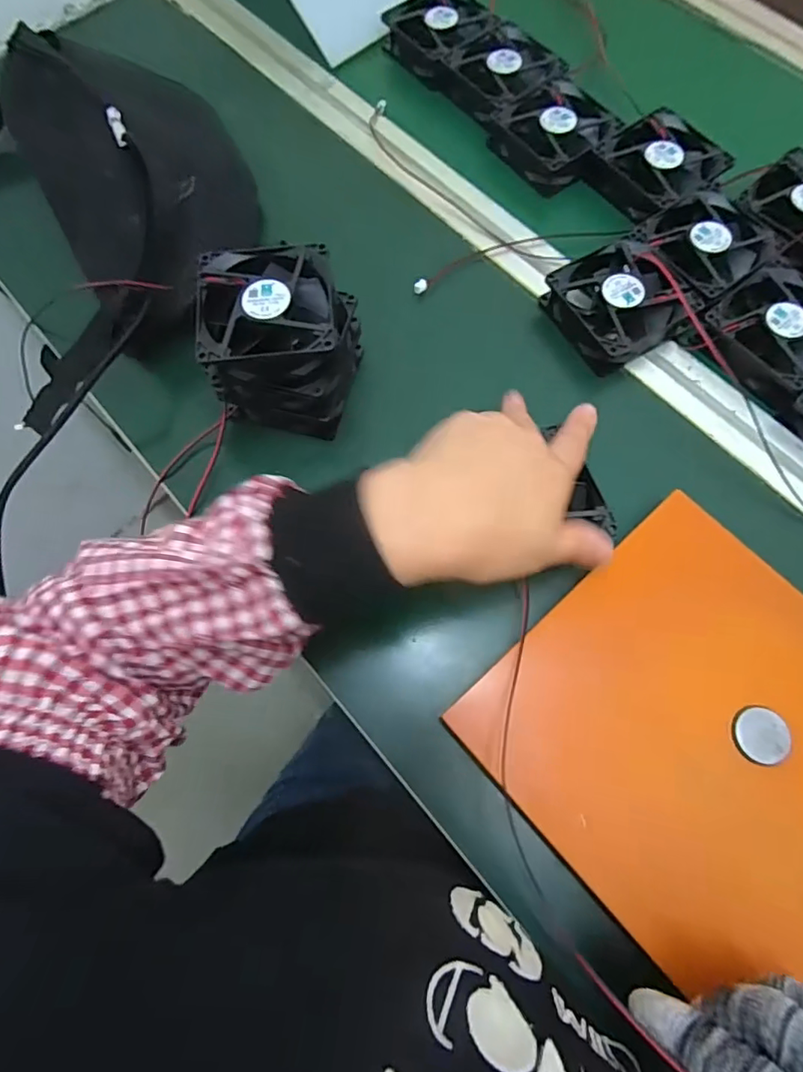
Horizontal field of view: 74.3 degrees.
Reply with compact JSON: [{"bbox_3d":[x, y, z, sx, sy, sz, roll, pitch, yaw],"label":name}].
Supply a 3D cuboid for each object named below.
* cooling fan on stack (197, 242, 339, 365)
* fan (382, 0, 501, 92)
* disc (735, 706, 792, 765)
[{"bbox_3d":[-0.081,-0.140,0.325,0.081,0.024,0.084,-6,74,-2],"label":"cooling fan on stack"},{"bbox_3d":[0.039,-0.456,0.480,0.075,0.027,0.088,-39,78,-10],"label":"fan"},{"bbox_3d":[0.192,0.106,0.281,0.027,0.005,0.027,11,75,3],"label":"disc"}]

